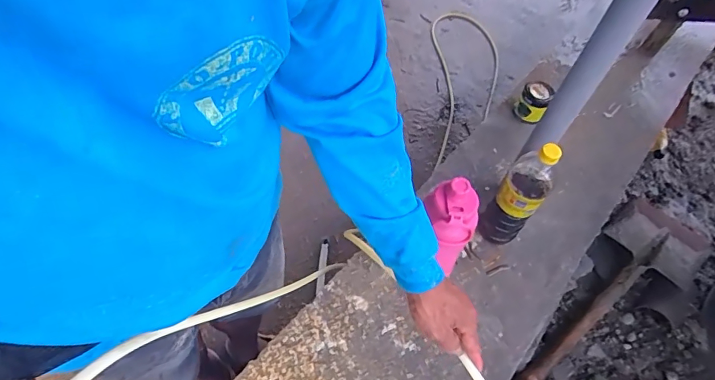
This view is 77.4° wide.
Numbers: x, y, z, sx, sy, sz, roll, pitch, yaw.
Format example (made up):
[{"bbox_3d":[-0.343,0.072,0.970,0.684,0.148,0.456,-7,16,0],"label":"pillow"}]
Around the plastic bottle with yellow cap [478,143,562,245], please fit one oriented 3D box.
[{"bbox_3d":[0.290,0.014,0.805,0.078,0.277,0.062,39,62,18],"label":"plastic bottle with yellow cap"}]

